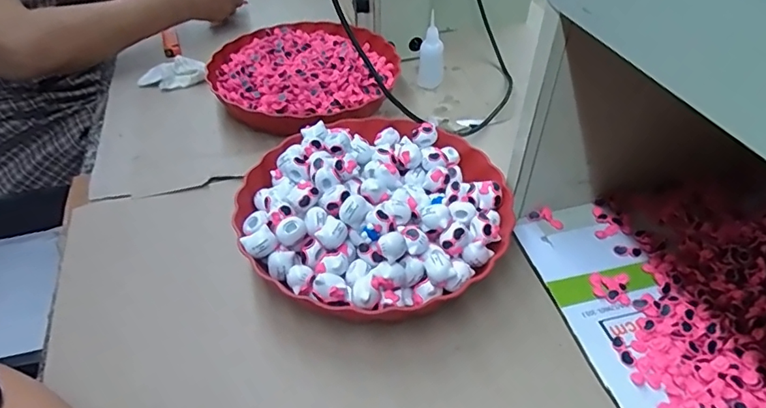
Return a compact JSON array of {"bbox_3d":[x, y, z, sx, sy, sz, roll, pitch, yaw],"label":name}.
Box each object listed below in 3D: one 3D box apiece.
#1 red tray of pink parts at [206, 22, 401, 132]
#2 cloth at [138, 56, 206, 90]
[{"bbox_3d":[-0.097,-0.176,0.655,0.249,0.046,0.243,27,50,26],"label":"red tray of pink parts"},{"bbox_3d":[-0.298,-0.183,0.706,0.086,0.024,0.049,-20,47,-20],"label":"cloth"}]

